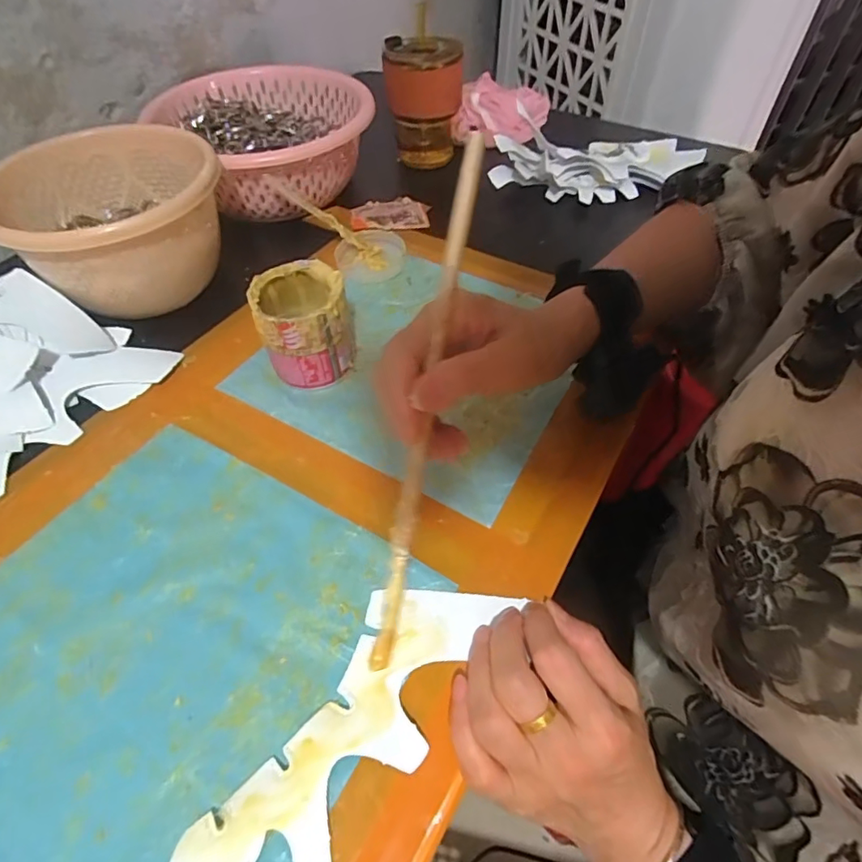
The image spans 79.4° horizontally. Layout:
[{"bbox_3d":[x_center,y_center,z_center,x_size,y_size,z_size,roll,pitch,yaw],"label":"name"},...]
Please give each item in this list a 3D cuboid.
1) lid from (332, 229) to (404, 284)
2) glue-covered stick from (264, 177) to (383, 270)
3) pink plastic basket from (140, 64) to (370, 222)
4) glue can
[{"bbox_3d":[-0.058,-0.172,0.503,0.066,0.011,0.074,-10,52,-6],"label":"lid"},{"bbox_3d":[-0.098,-0.202,0.502,0.140,0.018,0.023,38,58,0],"label":"glue-covered stick"},{"bbox_3d":[-0.171,-0.310,0.554,0.218,0.077,0.219,-25,55,-17],"label":"pink plastic basket"},{"bbox_3d":[-0.097,-0.078,0.395,0.063,0.073,0.066,-1,52,1],"label":"glue can"}]

